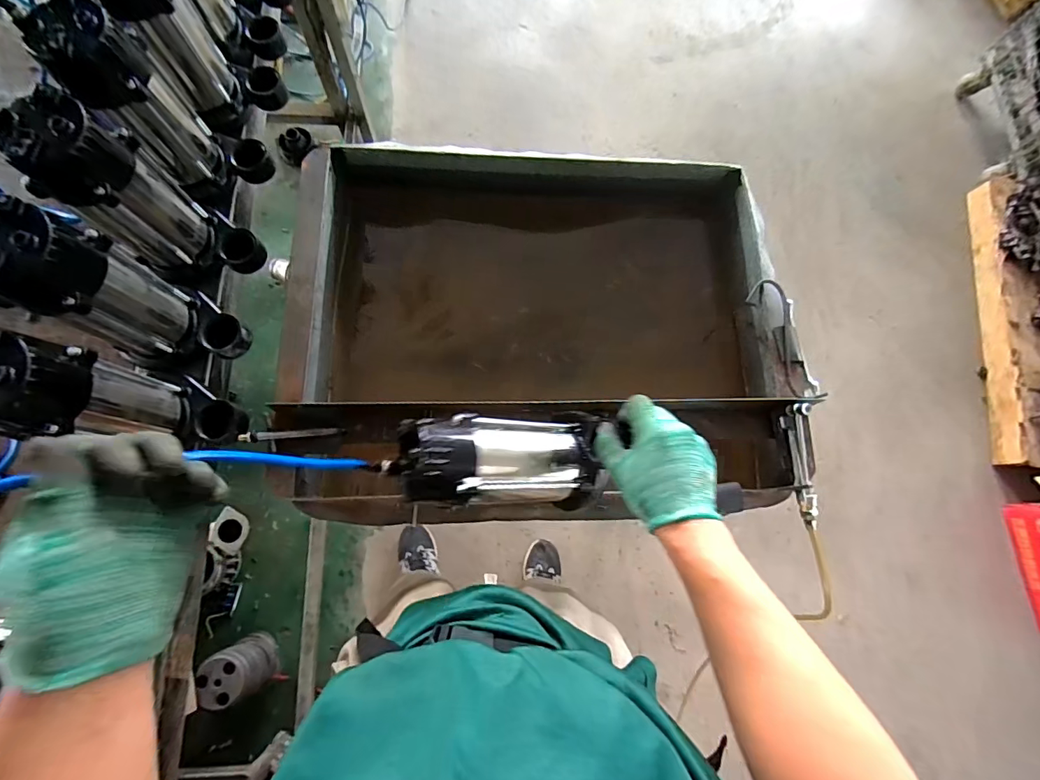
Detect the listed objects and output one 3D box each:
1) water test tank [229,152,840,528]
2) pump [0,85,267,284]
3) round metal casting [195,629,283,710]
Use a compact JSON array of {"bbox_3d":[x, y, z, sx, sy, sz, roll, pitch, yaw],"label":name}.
[{"bbox_3d":[0.038,-0.098,0.771,0.750,0.278,0.584,1,76,-4],"label":"water test tank"},{"bbox_3d":[-0.444,-0.215,0.555,0.141,0.237,0.108,26,76,2],"label":"pump"},{"bbox_3d":[-0.710,0.711,1.166,0.124,0.197,0.124,1,76,-4],"label":"round metal casting"}]

